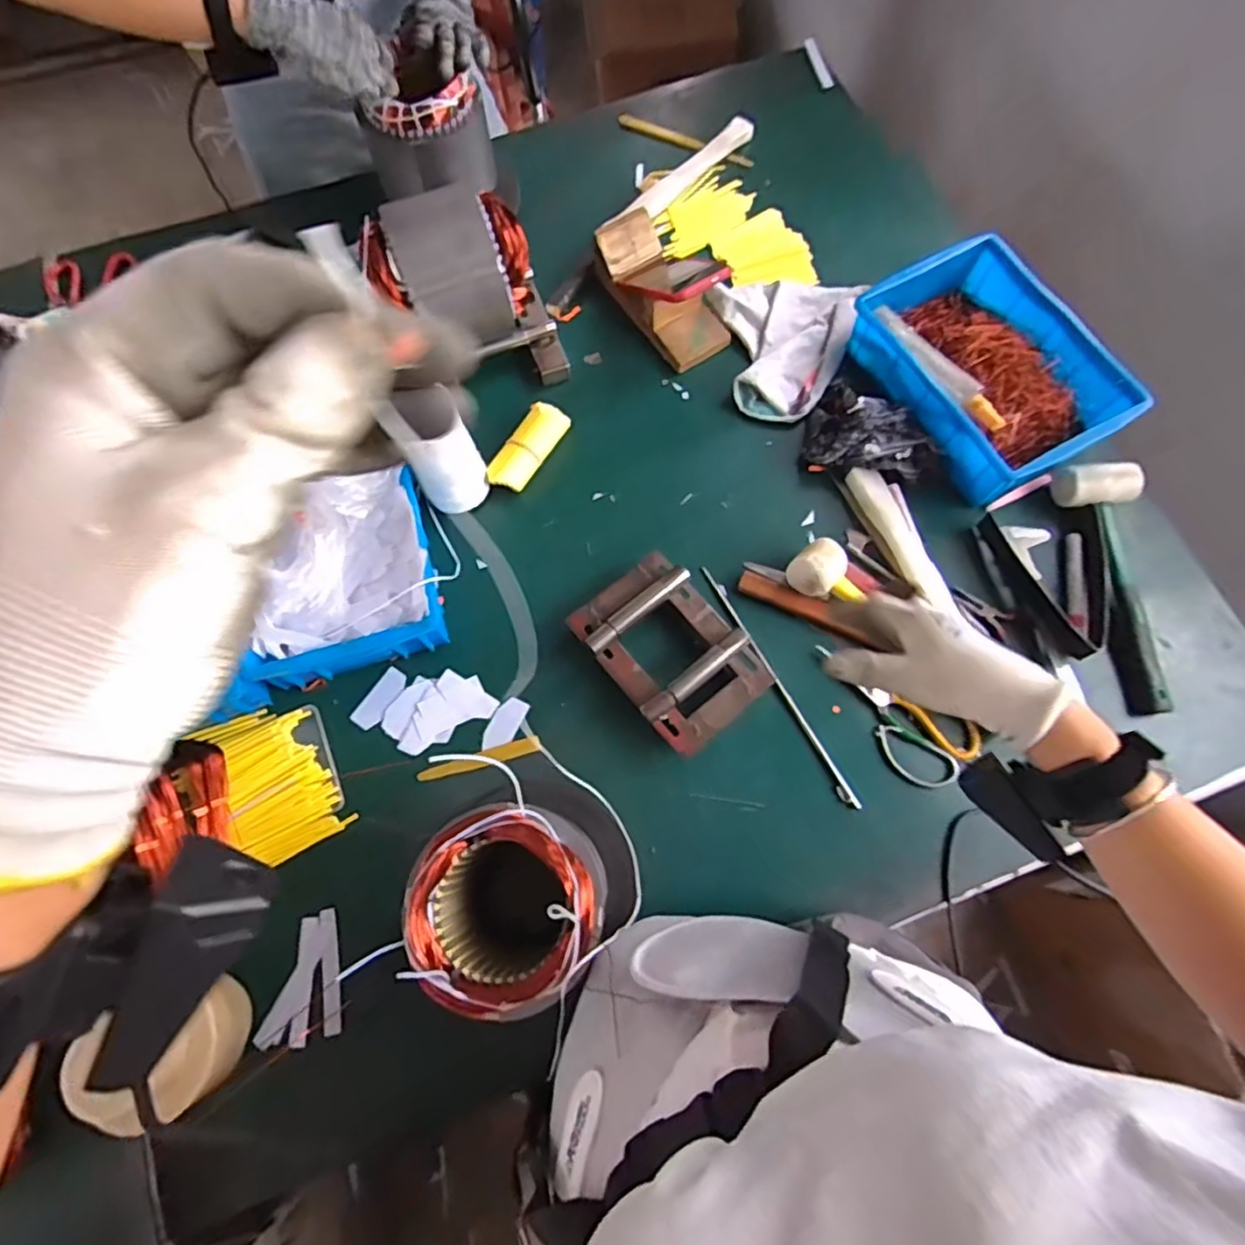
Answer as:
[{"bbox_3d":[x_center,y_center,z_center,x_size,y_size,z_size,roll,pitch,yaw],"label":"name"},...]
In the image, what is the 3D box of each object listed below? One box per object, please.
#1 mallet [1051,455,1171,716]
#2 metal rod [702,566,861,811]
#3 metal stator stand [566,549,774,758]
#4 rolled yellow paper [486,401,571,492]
[{"bbox_3d":[0.559,-0.046,0.718,0.068,0.043,0.284,-2,72,0],"label":"mallet"},{"bbox_3d":[0.168,0.064,0.708,0.011,0.012,0.303,-28,74,-7],"label":"metal rod"},{"bbox_3d":[0.050,0.031,0.699,0.138,0.049,0.197,-39,76,-10],"label":"metal stator stand"},{"bbox_3d":[-0.112,-0.212,0.782,0.048,0.019,0.119,26,75,9],"label":"rolled yellow paper"}]

